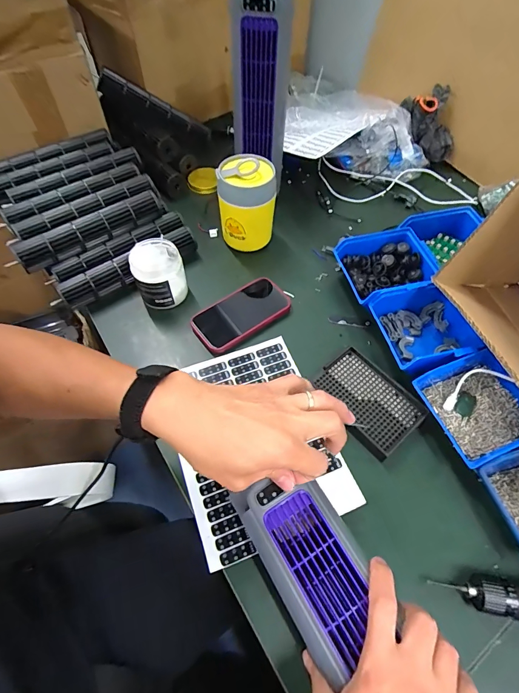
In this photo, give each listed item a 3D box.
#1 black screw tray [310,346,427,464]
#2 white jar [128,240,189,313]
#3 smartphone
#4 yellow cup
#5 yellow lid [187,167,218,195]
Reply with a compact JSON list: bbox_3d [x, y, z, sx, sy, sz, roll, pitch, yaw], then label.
[{"bbox_3d":[0.141,0.068,0.469,0.096,0.010,0.133,-35,65,-21],"label":"black screw tray"},{"bbox_3d":[-0.153,-0.109,0.552,0.071,0.080,0.077,1,58,-1],"label":"white jar"},{"bbox_3d":[-0.026,-0.052,0.557,0.158,0.014,0.082,-31,64,-18],"label":"smartphone"},{"bbox_3d":[-0.023,-0.236,0.603,0.091,0.136,0.084,-4,59,-4],"label":"yellow cup"},{"bbox_3d":[-0.119,-0.347,0.744,0.061,0.015,0.080,-5,59,-4],"label":"yellow lid"}]

